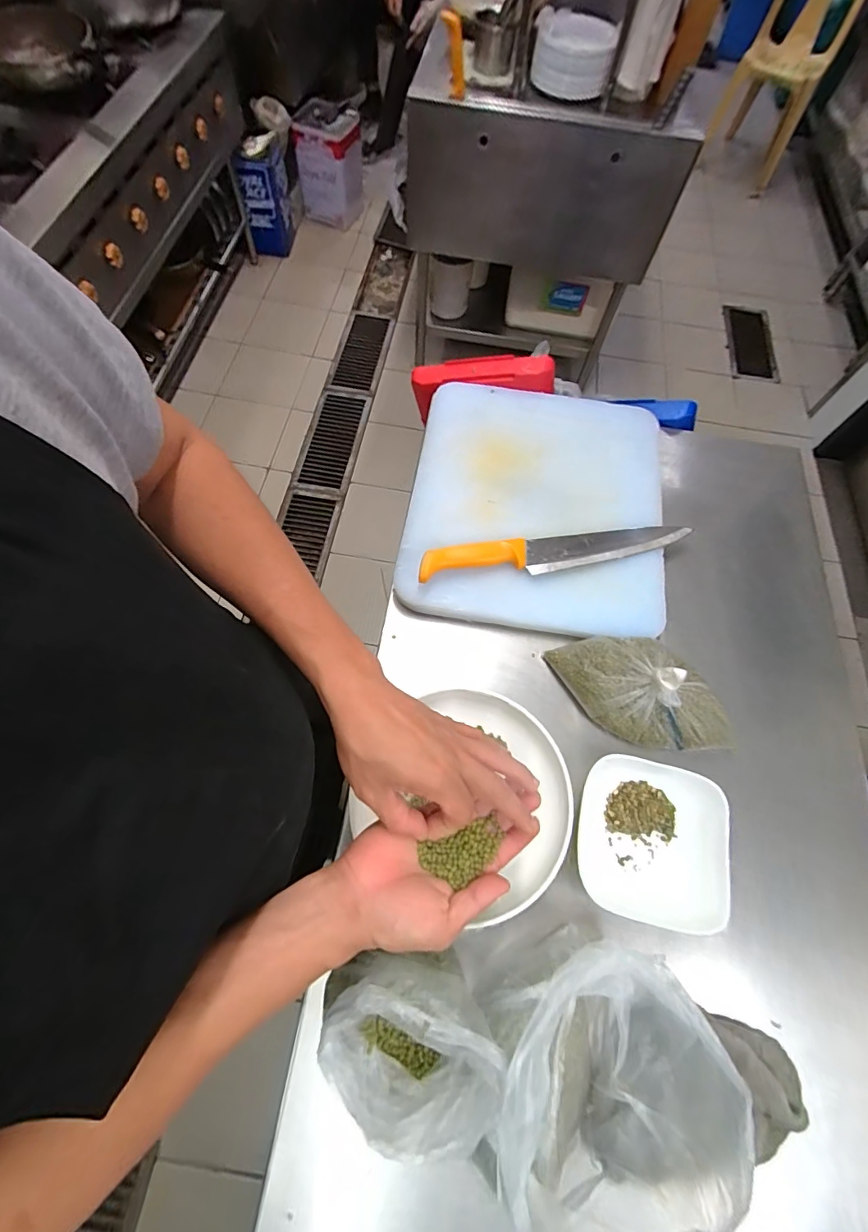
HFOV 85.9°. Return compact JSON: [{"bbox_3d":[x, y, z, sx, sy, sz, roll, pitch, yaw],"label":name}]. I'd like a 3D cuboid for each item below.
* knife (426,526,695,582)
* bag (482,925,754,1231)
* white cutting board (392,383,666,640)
[{"bbox_3d":[0.158,-0.084,0.597,0.357,0.025,0.045,-10,68,-7],"label":"knife"},{"bbox_3d":[0.138,0.380,0.378,0.183,0.104,0.191,2,67,-2],"label":"bag"},{"bbox_3d":[0.145,-0.166,0.654,0.343,0.030,0.391,11,67,1],"label":"white cutting board"}]

